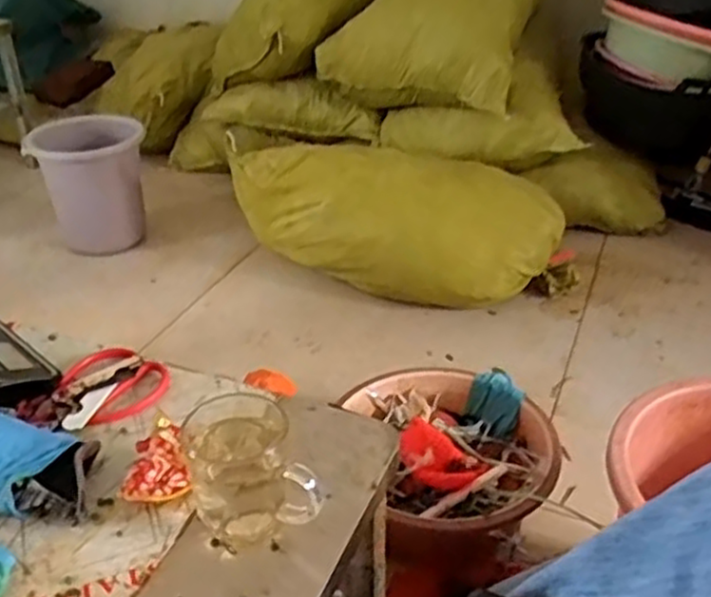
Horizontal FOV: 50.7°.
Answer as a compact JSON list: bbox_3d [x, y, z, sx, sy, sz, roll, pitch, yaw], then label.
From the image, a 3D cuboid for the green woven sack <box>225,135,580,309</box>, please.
[{"bbox_3d":[0.102,-0.182,1.620,0.706,0.340,0.205,8,33,12],"label":"green woven sack"}]

